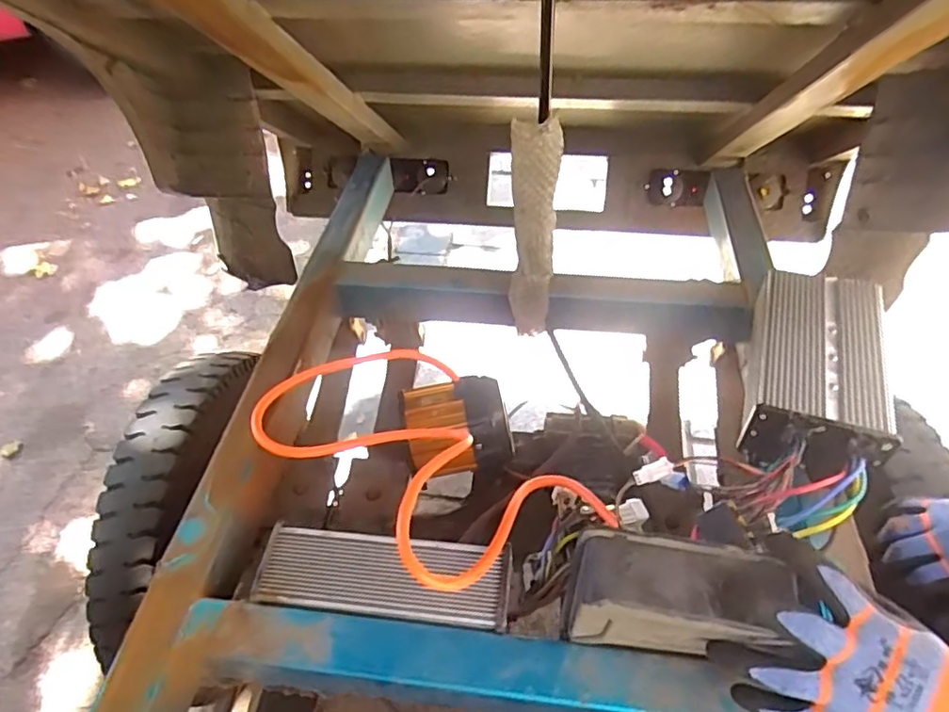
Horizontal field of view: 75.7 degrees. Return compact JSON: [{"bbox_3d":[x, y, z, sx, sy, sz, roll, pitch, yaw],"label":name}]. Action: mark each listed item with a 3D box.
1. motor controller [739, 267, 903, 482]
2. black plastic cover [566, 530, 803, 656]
[{"bbox_3d":[0.356,0.016,0.650,0.126,0.067,0.260,16,49,13],"label":"motor controller"},{"bbox_3d":[0.147,0.194,0.478,0.143,0.127,0.051,7,48,6],"label":"black plastic cover"}]

